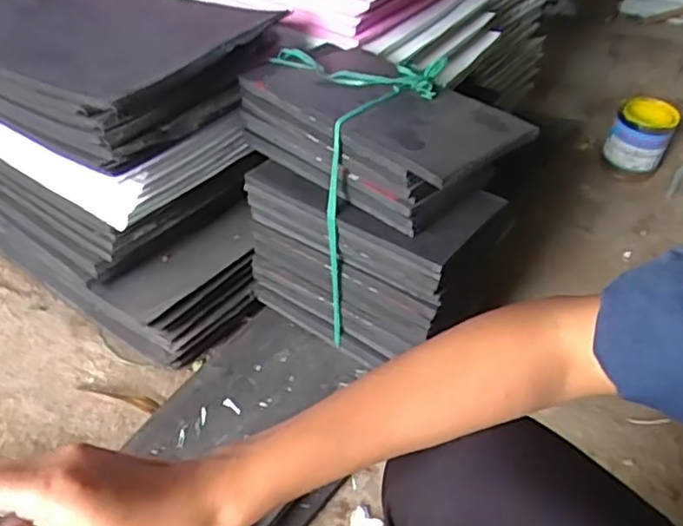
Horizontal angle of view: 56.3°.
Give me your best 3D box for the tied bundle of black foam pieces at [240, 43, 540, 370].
[{"bbox_3d":[0.038,-0.078,0.837,0.335,0.317,0.219,29,50,30],"label":"tied bundle of black foam pieces"}]

